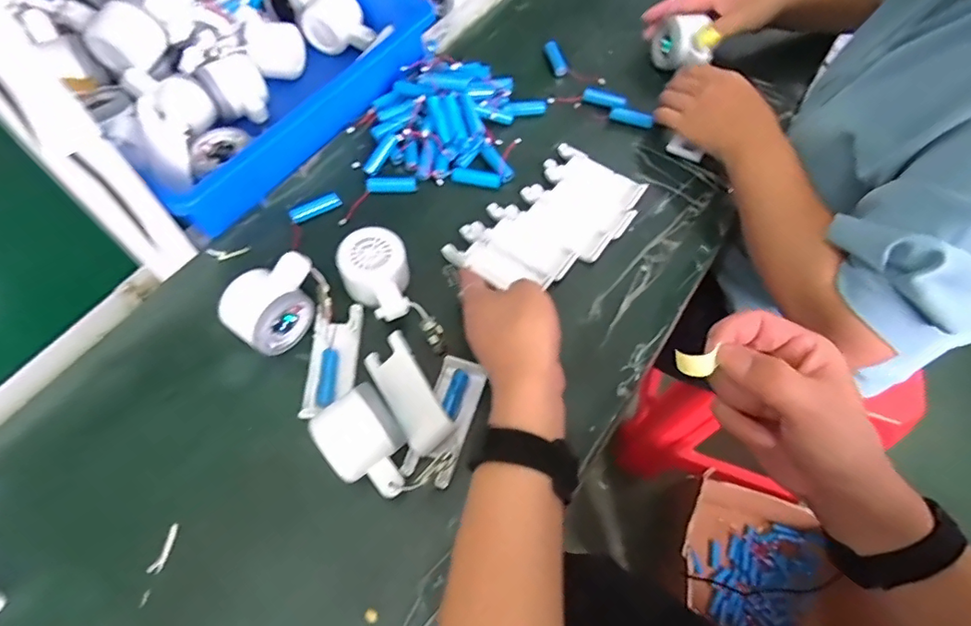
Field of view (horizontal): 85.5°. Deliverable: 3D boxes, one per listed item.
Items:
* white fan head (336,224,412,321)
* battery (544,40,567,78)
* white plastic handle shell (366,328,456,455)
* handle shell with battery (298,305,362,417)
[{"bbox_3d":[-0.095,-0.029,0.469,0.059,0.053,0.083,-21,65,-13],"label":"white fan head"},{"bbox_3d":[0.087,-0.314,0.649,0.015,0.011,0.048,-20,81,-11],"label":"battery"},{"bbox_3d":[-0.064,0.063,0.426,0.041,0.015,0.099,-36,64,6],"label":"white plastic handle shell"},{"bbox_3d":[-0.131,0.042,0.453,0.040,0.019,0.099,1,62,-2],"label":"handle shell with battery"}]

